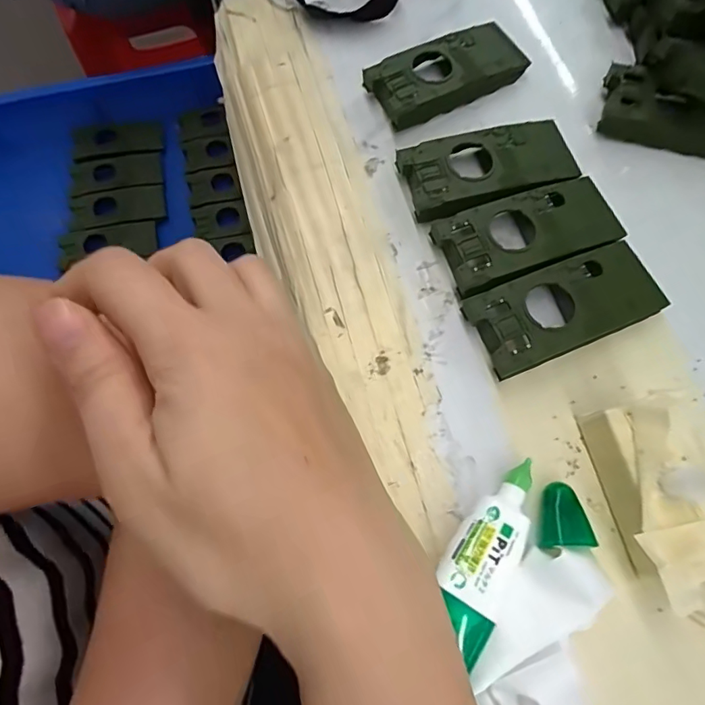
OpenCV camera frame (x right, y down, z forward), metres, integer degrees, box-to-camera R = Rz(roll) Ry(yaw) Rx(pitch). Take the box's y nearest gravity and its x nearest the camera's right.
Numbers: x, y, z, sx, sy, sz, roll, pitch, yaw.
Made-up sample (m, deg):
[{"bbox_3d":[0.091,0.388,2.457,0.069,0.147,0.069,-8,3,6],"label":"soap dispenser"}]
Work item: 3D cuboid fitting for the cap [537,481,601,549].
[{"bbox_3d":[0.100,0.079,0.228,0.024,0.019,0.029,-10,71,-1],"label":"cap"}]

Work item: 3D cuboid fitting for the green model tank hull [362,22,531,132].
[{"bbox_3d":[0.063,-0.188,0.319,0.106,0.020,0.045,-27,72,-7],"label":"green model tank hull"}]

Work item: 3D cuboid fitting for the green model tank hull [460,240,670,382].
[{"bbox_3d":[0.117,-0.024,0.262,0.104,0.020,0.046,-22,72,-5],"label":"green model tank hull"}]

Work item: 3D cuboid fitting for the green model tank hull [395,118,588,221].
[{"bbox_3d":[0.084,-0.112,0.293,0.106,0.020,0.051,-18,72,-4],"label":"green model tank hull"}]

